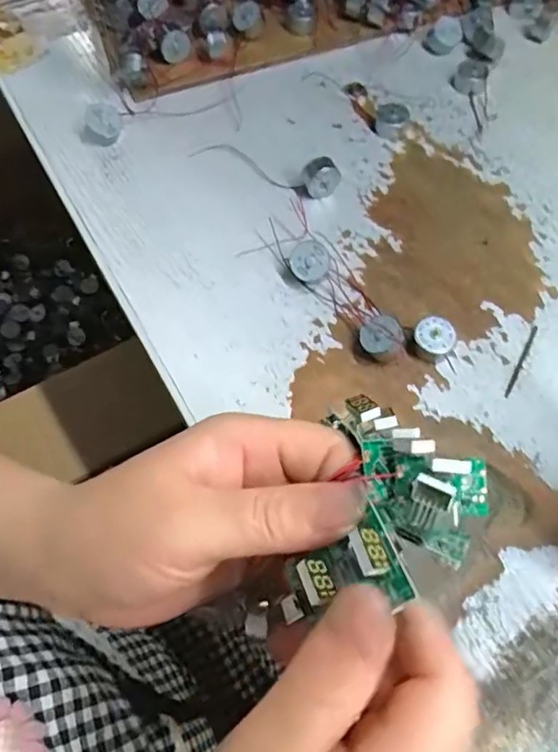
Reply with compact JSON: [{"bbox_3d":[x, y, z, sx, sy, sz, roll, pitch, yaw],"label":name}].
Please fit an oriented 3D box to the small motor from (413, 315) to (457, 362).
[{"bbox_3d":[0.089,-0.021,0.306,0.022,0.013,0.022,0,64,0],"label":"small motor"}]

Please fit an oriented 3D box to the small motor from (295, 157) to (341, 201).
[{"bbox_3d":[0.027,-0.133,0.354,0.027,0.026,0.016,-19,66,-10],"label":"small motor"}]

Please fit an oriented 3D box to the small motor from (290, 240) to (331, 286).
[{"bbox_3d":[0.019,-0.069,0.325,0.024,0.009,0.024,-25,95,3],"label":"small motor"}]

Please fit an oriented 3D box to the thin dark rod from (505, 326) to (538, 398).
[{"bbox_3d":[0.140,-0.009,0.308,0.004,0.004,0.052,28,67,13],"label":"thin dark rod"}]

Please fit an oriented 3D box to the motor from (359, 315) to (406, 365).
[{"bbox_3d":[0.059,-0.021,0.304,0.024,0.014,0.024,-4,75,17],"label":"motor"}]

